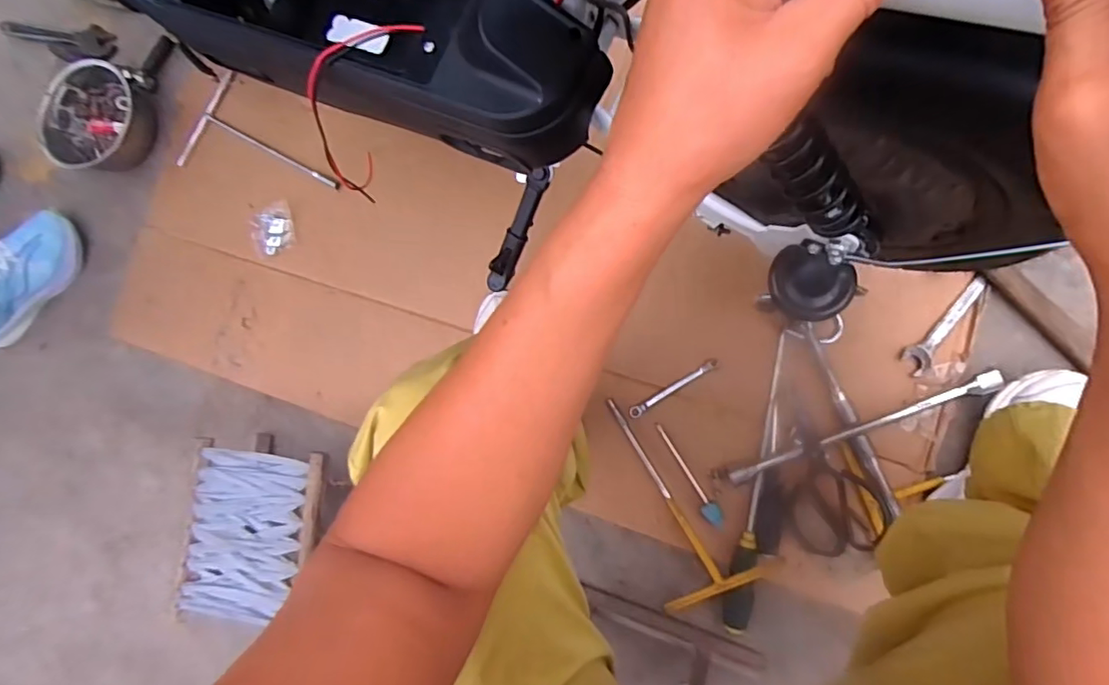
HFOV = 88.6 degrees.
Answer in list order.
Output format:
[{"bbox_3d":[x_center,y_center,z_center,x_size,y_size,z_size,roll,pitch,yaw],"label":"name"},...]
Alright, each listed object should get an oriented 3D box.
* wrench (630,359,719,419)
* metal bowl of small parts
[{"bbox_3d":[0.165,0.064,0.786,0.139,0.004,0.016,-32,83,5],"label":"wrench"},{"bbox_3d":[-0.797,-0.391,0.997,0.171,0.075,0.173,0,86,8],"label":"metal bowl of small parts"}]

